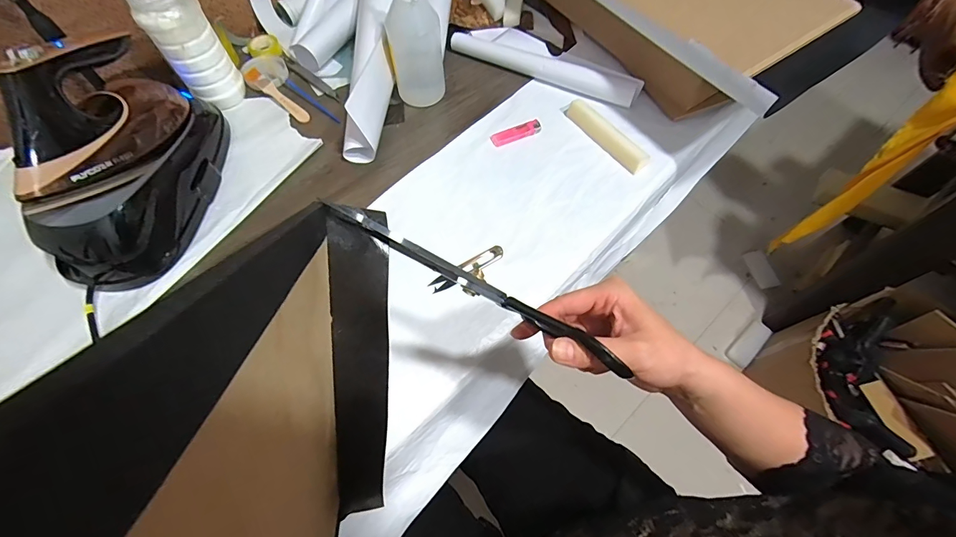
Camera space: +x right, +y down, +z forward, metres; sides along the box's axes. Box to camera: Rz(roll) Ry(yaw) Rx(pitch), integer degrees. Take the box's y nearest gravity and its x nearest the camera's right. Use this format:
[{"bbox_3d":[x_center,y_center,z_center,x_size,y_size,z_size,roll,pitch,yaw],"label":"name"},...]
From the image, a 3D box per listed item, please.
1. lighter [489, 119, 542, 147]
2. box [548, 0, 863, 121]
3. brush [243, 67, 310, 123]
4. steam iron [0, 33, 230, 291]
[{"bbox_3d":[0.058,-0.208,0.620,0.078,0.016,0.019,-20,64,-10],"label":"lighter"},{"bbox_3d":[0.287,-0.415,0.650,0.263,0.148,0.531,-31,67,-15],"label":"box"},{"bbox_3d":[-0.322,-0.280,0.650,0.146,0.015,0.025,37,68,17],"label":"brush"},{"bbox_3d":[-0.426,-0.142,0.489,0.116,0.180,0.289,5,63,3],"label":"steam iron"}]

